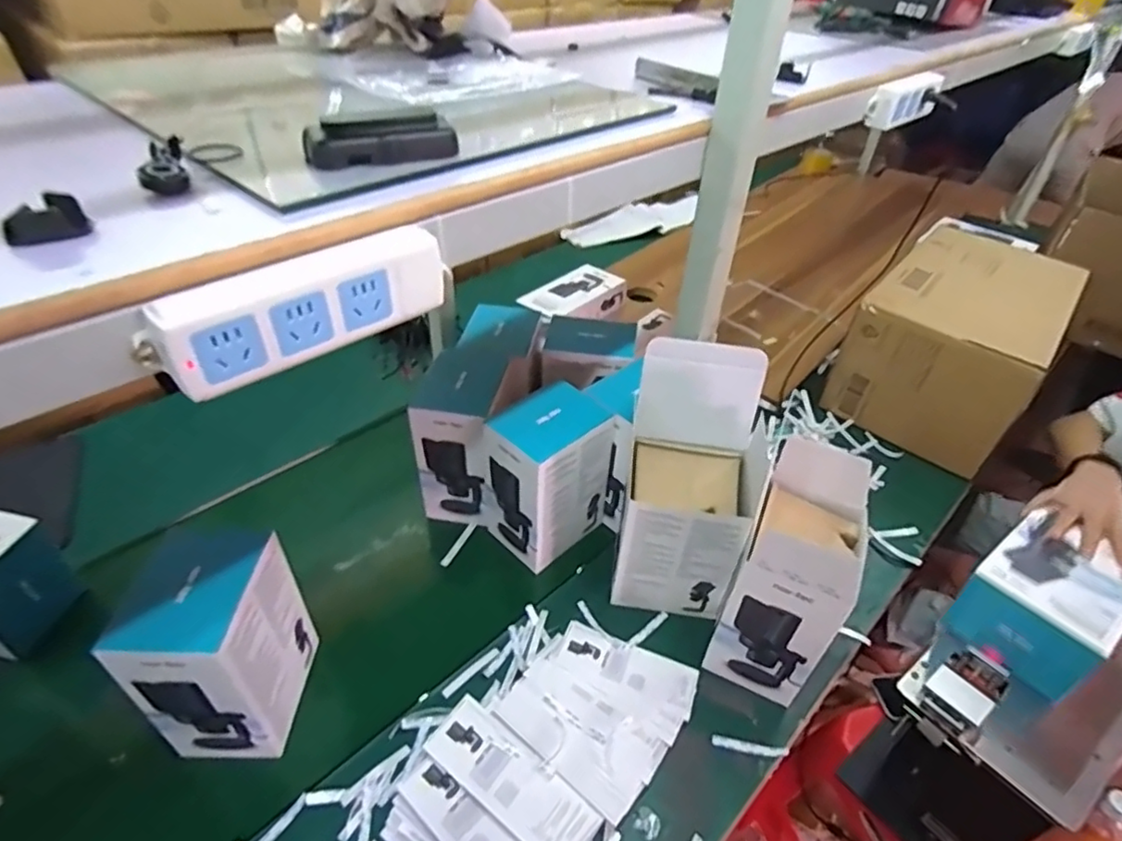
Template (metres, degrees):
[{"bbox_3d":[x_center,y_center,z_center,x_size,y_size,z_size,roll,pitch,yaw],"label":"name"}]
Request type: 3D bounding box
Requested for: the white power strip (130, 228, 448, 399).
[{"bbox_3d":[-0.152,-0.068,0.371,0.177,0.051,0.031,-31,51,-33],"label":"white power strip"}]

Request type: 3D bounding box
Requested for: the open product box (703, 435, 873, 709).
[{"bbox_3d":[0.282,0.191,0.745,0.115,0.276,0.166,21,43,20],"label":"open product box"}]

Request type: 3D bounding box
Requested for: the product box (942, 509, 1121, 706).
[{"bbox_3d":[0.665,0.236,0.826,0.243,0.101,0.150,-25,48,-29],"label":"product box"}]

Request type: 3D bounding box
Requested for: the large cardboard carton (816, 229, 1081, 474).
[{"bbox_3d":[0.791,-0.155,1.212,0.295,0.260,0.463,34,49,31],"label":"large cardboard carton"}]

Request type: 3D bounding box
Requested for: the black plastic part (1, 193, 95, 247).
[{"bbox_3d":[-0.285,-0.111,0.335,0.039,0.019,0.017,-29,50,-32],"label":"black plastic part"}]

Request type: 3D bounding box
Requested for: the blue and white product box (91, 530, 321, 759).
[{"bbox_3d":[-0.374,0.252,0.680,0.114,0.211,0.151,0,40,-3],"label":"blue and white product box"}]

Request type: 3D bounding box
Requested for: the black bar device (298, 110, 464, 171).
[{"bbox_3d":[-0.131,-0.205,0.447,0.109,0.032,0.024,-17,44,-22],"label":"black bar device"}]

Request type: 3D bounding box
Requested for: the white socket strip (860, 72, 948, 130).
[{"bbox_3d":[0.494,-0.460,0.871,0.171,0.056,0.030,-29,50,-32],"label":"white socket strip"}]

